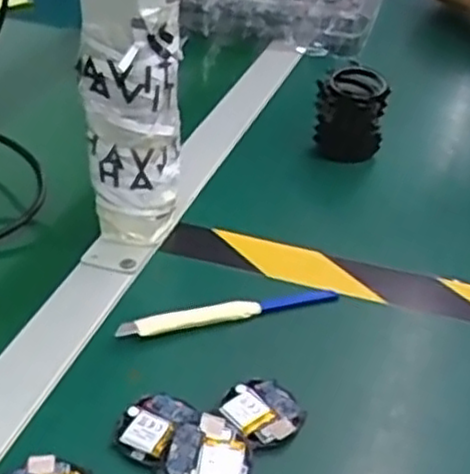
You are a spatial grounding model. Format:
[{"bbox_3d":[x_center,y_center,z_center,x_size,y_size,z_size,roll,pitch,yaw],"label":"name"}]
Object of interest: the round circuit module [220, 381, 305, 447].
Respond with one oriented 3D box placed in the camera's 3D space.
[{"bbox_3d":[0.015,0.092,0.387,0.040,0.007,0.040,1,36,-1],"label":"round circuit module"}]

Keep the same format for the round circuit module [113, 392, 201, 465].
[{"bbox_3d":[-0.042,0.095,0.379,0.036,0.009,0.041,20,40,23],"label":"round circuit module"}]

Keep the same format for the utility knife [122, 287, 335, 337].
[{"bbox_3d":[-0.002,0.044,0.451,0.136,0.012,0.015,-11,38,-18],"label":"utility knife"}]

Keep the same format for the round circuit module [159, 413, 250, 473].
[{"bbox_3d":[-0.013,0.108,0.363,0.044,0.007,0.044,7,48,-8],"label":"round circuit module"}]

